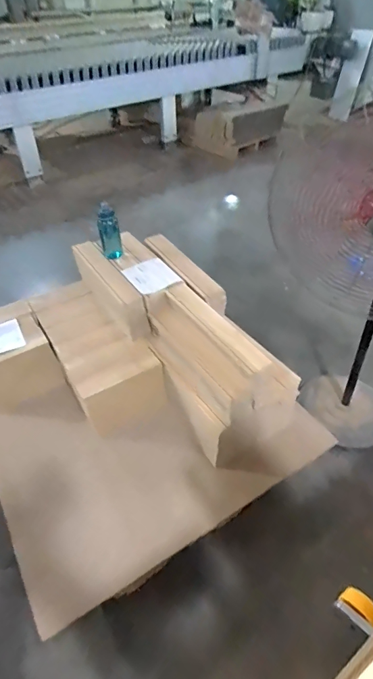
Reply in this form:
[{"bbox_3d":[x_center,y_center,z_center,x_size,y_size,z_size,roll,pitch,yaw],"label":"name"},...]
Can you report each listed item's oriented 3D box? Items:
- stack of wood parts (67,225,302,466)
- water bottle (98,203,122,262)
[{"bbox_3d":[-0.043,-0.025,1.628,0.382,0.430,0.992,-26,48,-24],"label":"stack of wood parts"},{"bbox_3d":[-0.320,-0.445,1.655,0.085,0.236,0.082,-11,43,-10],"label":"water bottle"}]

